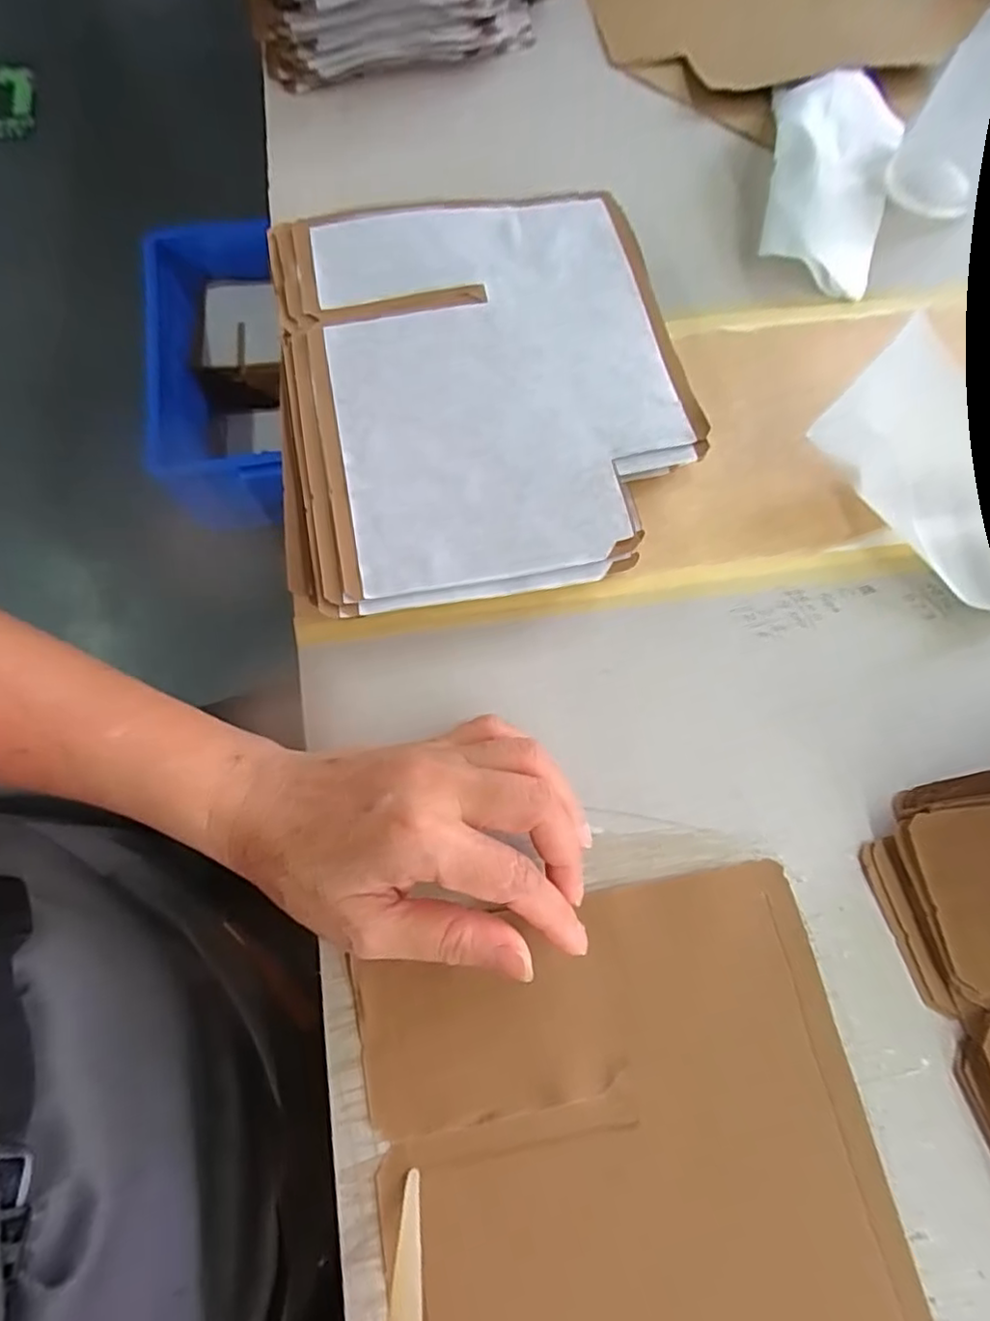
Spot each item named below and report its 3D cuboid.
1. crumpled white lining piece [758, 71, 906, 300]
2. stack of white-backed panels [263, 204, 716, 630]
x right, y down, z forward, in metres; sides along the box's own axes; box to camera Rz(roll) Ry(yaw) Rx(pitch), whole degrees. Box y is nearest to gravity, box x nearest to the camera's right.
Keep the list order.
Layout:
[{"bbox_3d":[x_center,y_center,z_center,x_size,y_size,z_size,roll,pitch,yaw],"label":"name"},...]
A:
[{"bbox_3d":[0.219,-0.322,0.415,0.087,0.033,0.180,20,72,6],"label":"crumpled white lining piece"},{"bbox_3d":[-0.008,-0.145,0.348,0.208,0.032,0.242,-7,71,-4],"label":"stack of white-backed panels"}]

